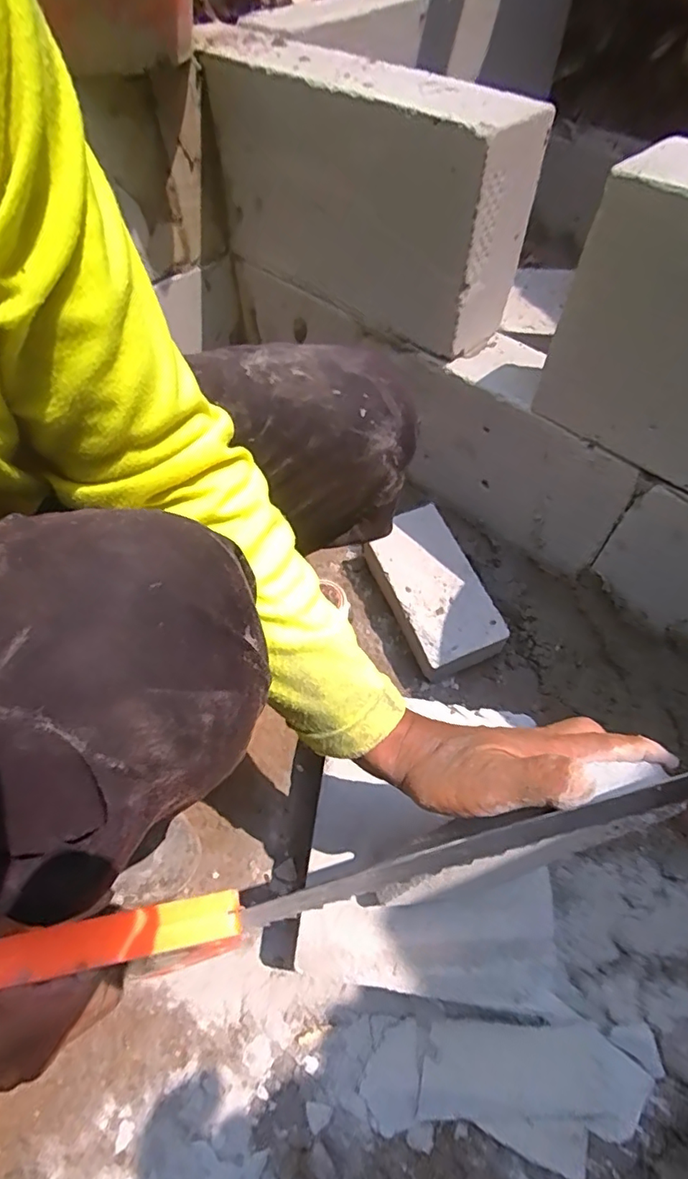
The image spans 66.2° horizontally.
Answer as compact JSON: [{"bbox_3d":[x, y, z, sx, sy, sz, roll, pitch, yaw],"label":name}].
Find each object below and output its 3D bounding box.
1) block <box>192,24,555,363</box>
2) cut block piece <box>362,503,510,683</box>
[{"bbox_3d":[0.015,-0.429,0.575,0.381,0.192,0.104,38,65,24],"label":"block"},{"bbox_3d":[0.103,-0.002,0.626,0.107,0.036,0.206,-20,58,-11],"label":"cut block piece"}]

